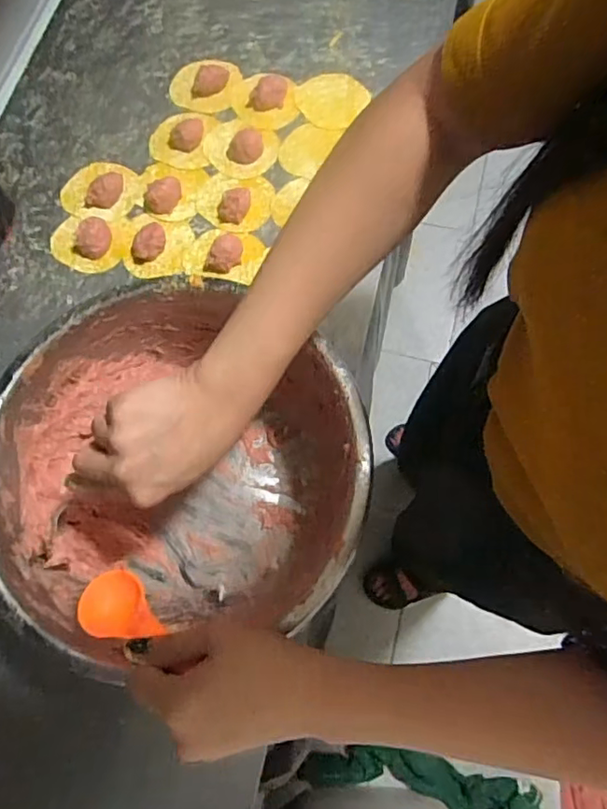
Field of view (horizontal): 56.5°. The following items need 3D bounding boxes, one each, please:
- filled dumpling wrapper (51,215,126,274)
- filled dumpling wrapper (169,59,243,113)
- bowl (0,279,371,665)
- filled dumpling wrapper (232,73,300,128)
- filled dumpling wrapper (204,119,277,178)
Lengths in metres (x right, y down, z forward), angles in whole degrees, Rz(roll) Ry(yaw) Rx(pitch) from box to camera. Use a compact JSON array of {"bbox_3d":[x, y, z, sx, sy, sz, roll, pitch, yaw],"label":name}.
[{"bbox_3d":[-0.232,-0.177,0.601,0.082,0.021,0.064,6,73,4],"label":"filled dumpling wrapper"},{"bbox_3d":[-0.117,-0.383,0.668,0.077,0.017,0.076,-1,73,2],"label":"filled dumpling wrapper"},{"bbox_3d":[-0.098,0.046,0.455,0.273,0.138,0.254,-1,73,2],"label":"bowl"},{"bbox_3d":[-0.046,-0.359,0.655,0.073,0.019,0.078,-6,72,0],"label":"filled dumpling wrapper"},{"bbox_3d":[-0.073,-0.292,0.636,0.084,0.030,0.072,19,74,8],"label":"filled dumpling wrapper"}]

